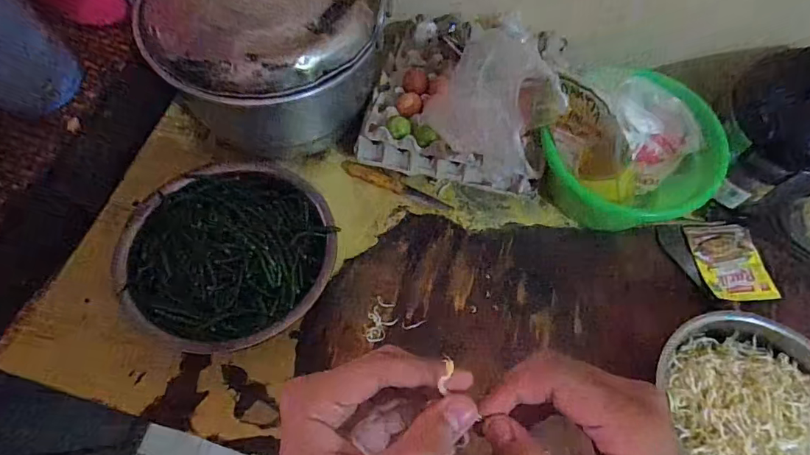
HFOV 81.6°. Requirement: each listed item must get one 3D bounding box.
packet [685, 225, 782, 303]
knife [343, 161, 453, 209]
[{"bbox_3d":[0.550,0.057,0.792,0.102,0.009,0.137,-8,62,10],"label":"packet"},{"bbox_3d":[-0.016,-0.078,0.852,0.207,0.022,0.024,20,68,6],"label":"knife"}]

